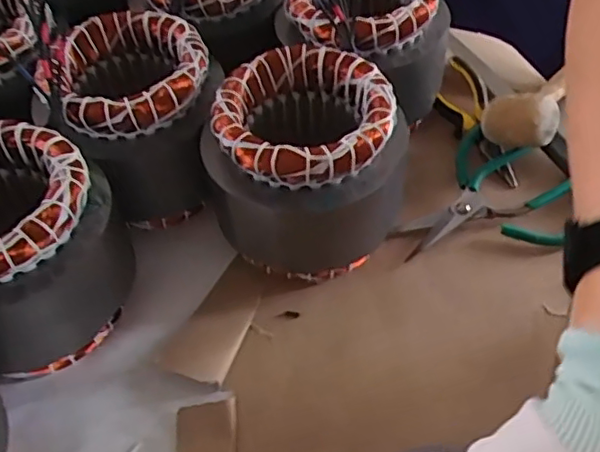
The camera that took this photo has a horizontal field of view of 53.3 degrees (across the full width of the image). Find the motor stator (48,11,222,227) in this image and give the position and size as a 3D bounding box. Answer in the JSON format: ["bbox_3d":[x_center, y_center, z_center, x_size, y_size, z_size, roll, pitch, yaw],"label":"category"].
[{"bbox_3d":[-0.124,-0.084,0.508,0.126,0.133,0.143,-12,52,-6],"label":"motor stator"}]

